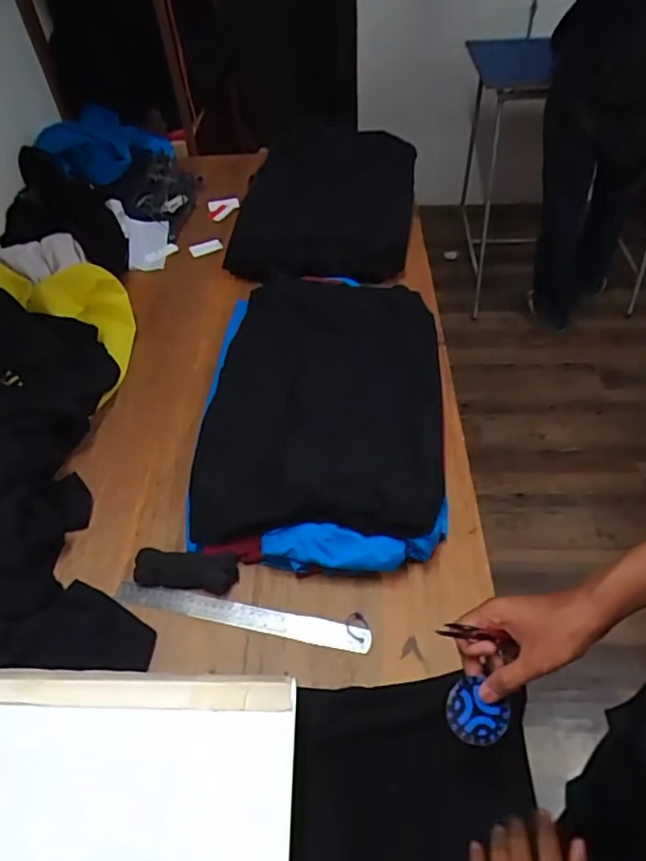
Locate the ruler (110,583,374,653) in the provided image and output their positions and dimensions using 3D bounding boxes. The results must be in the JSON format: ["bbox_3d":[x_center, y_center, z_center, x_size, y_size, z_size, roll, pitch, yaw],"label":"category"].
[{"bbox_3d":[-0.101,0.227,0.708,0.318,0.005,0.032,9,58,10],"label":"ruler"}]

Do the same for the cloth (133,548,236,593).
[{"bbox_3d":[-0.174,0.175,0.733,0.128,0.032,0.045,3,49,7],"label":"cloth"}]

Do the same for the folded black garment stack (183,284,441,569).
[{"bbox_3d":[0.000,-0.053,0.881,0.366,0.080,0.555,2,49,7],"label":"folded black garment stack"}]

